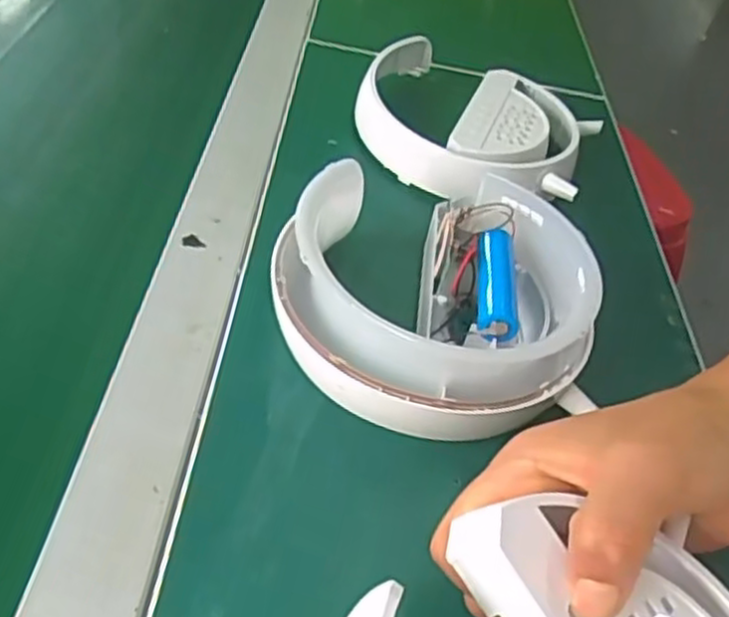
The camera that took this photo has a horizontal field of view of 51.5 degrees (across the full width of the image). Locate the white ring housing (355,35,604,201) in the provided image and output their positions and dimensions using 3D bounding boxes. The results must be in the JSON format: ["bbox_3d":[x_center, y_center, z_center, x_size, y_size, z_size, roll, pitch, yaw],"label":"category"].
[{"bbox_3d":[0.073,-0.127,0.504,0.154,0.043,0.143,8,43,-7],"label":"white ring housing"}]

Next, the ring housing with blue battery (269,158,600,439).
[{"bbox_3d":[0.037,-0.011,0.364,0.154,0.050,0.146,13,42,-1],"label":"ring housing with blue battery"}]

